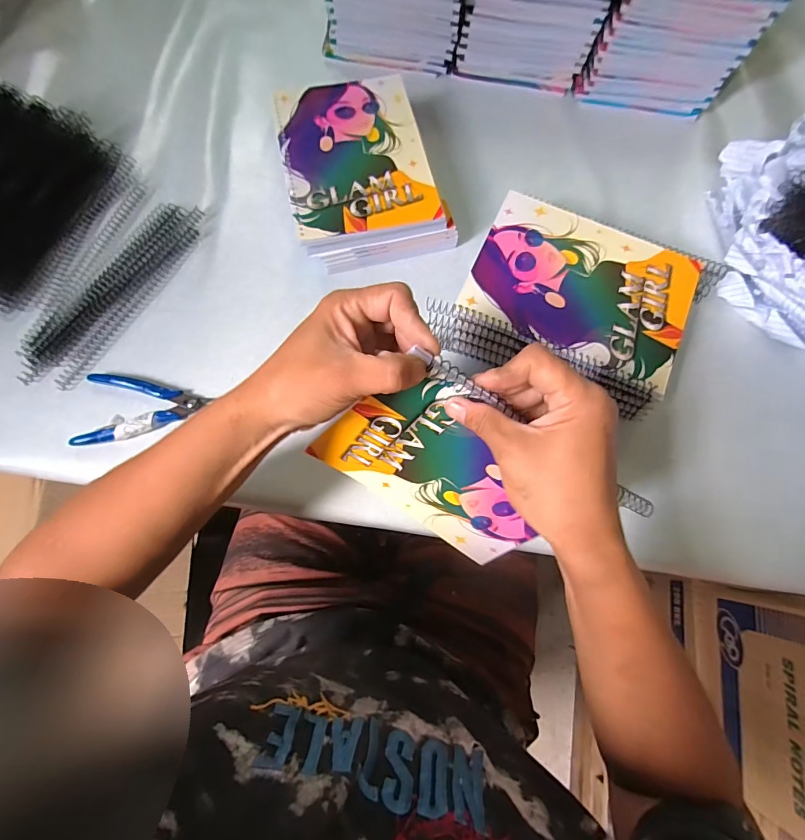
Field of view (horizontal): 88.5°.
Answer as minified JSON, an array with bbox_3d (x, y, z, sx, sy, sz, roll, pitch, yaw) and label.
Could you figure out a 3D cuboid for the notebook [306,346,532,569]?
[{"bbox_3d":[0.042,0.043,0.309,0.188,0.148,0.014,33,46,-19],"label":"notebook"}]

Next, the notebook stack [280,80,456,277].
[{"bbox_3d":[-0.046,-0.270,0.453,0.153,0.053,0.204,-14,76,-5],"label":"notebook stack"}]

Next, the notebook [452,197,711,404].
[{"bbox_3d":[0.167,-0.125,0.385,0.195,0.008,0.142,25,76,5],"label":"notebook"}]

